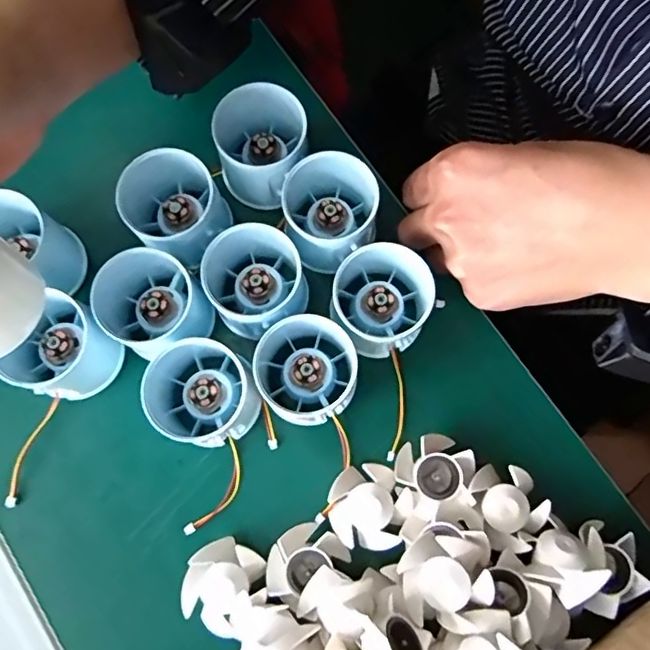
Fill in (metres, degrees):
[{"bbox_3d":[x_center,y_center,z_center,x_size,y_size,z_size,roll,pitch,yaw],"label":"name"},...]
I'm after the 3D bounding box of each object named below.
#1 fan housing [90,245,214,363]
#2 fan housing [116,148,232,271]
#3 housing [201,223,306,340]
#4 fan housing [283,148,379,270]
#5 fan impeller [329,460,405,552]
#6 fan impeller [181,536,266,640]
[{"bbox_3d":[-0.098,-0.011,0.308,0.058,0.048,0.056,-35,80,-6],"label":"fan housing"},{"bbox_3d":[-0.083,-0.067,0.317,0.045,0.049,0.054,44,82,9],"label":"fan housing"},{"bbox_3d":[-0.040,-0.025,0.309,0.052,0.048,0.052,0,78,1],"label":"housing"},{"bbox_3d":[0.001,-0.067,0.317,0.054,0.046,0.047,-33,80,-6],"label":"fan housing"},{"bbox_3d":[0.020,0.097,0.301,0.038,0.017,0.043,1,78,1],"label":"fan impeller"},{"bbox_3d":[-0.054,0.136,0.292,0.040,0.019,0.043,15,79,4],"label":"fan impeller"}]

